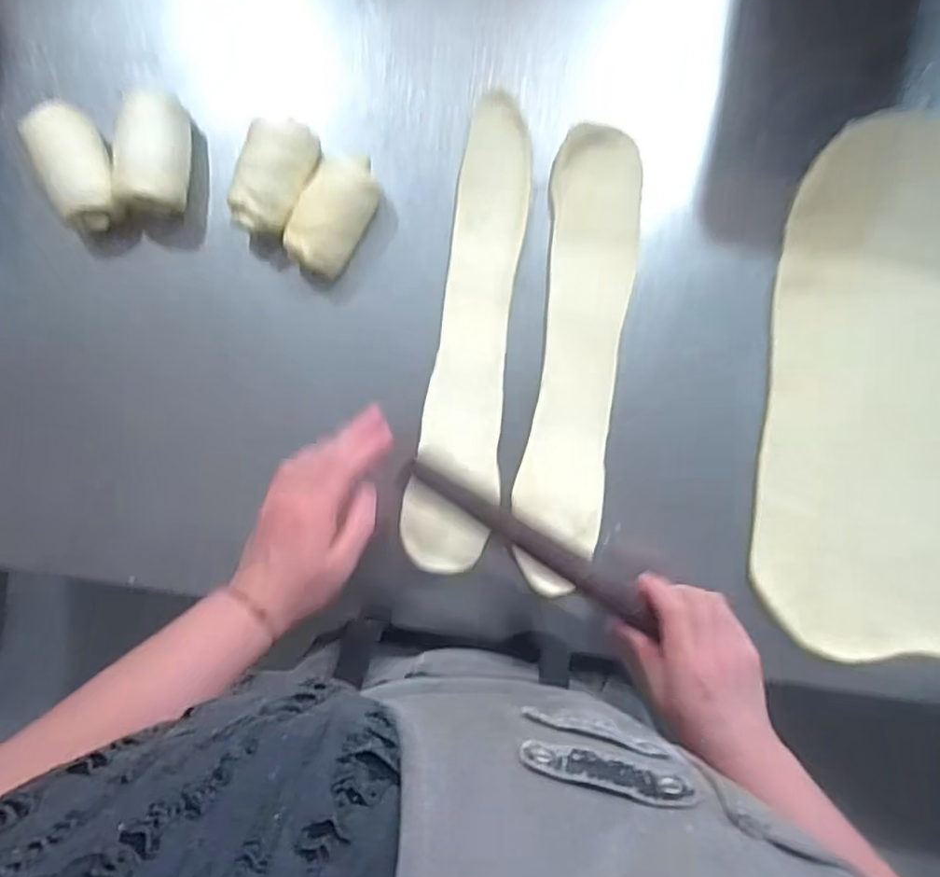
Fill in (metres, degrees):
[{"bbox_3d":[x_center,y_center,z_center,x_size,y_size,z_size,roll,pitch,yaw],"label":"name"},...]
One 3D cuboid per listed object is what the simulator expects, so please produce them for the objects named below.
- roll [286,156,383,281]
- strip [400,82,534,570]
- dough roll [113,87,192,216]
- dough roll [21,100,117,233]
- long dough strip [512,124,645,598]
[{"bbox_3d":[-0.112,-0.186,0.533,0.056,0.047,0.103,28,90,-1],"label":"roll"},{"bbox_3d":[0.003,-0.086,0.554,0.072,0.007,0.397,8,91,-1],"label":"strip"},{"bbox_3d":[-0.260,-0.237,0.526,0.052,0.044,0.104,3,91,-1],"label":"dough roll"},{"bbox_3d":[-0.321,-0.223,0.529,0.057,0.054,0.099,-25,91,0],"label":"dough roll"},{"bbox_3d":[0.092,-0.068,0.554,0.076,0.016,0.388,7,91,-1],"label":"long dough strip"}]

